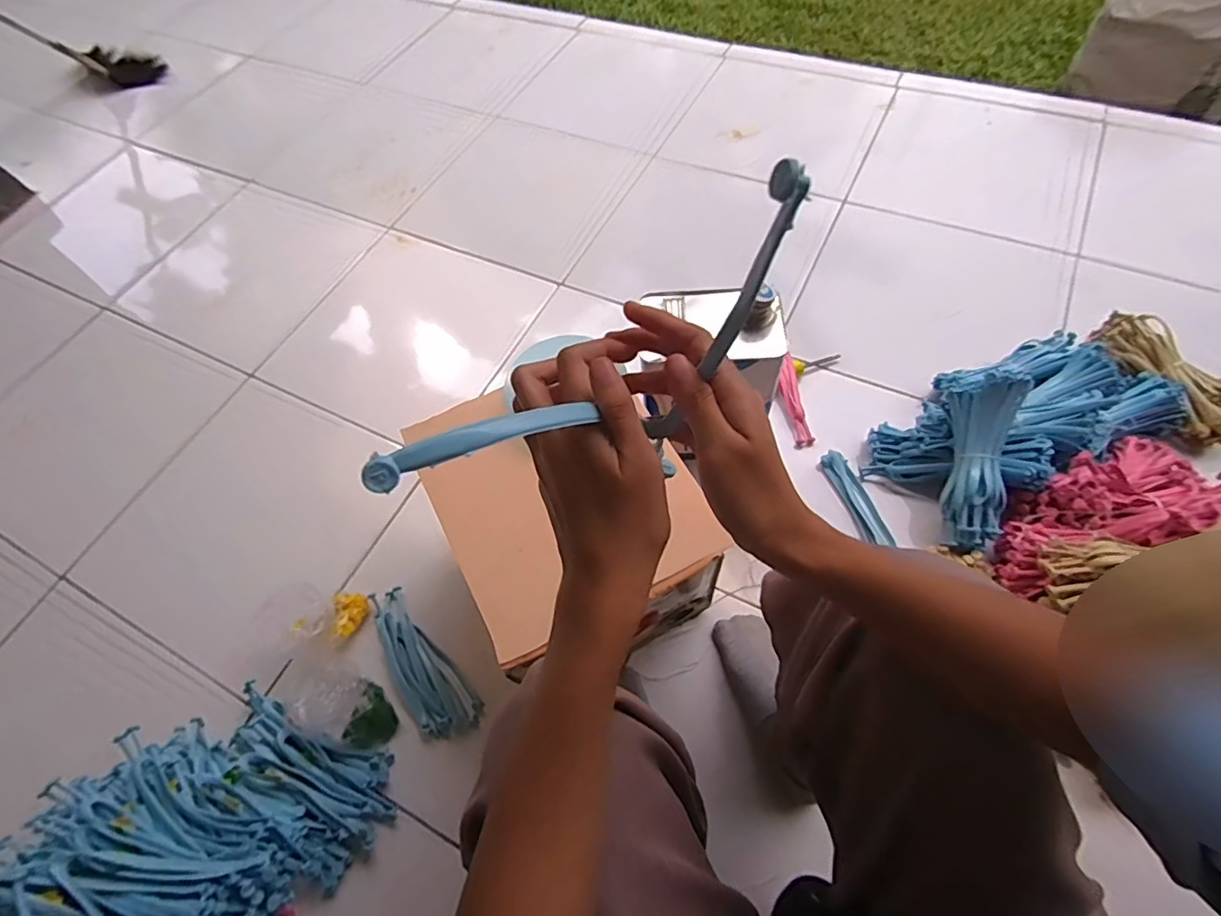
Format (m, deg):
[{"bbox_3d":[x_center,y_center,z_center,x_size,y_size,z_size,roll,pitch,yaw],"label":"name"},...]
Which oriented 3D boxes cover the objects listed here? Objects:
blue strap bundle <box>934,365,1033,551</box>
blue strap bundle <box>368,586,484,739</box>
[{"bbox_3d":[0.465,-0.001,0.719,0.083,0.060,0.225,4,92,4],"label":"blue strap bundle"},{"bbox_3d":[-0.250,0.260,0.736,0.071,0.025,0.208,-37,65,-14],"label":"blue strap bundle"}]

